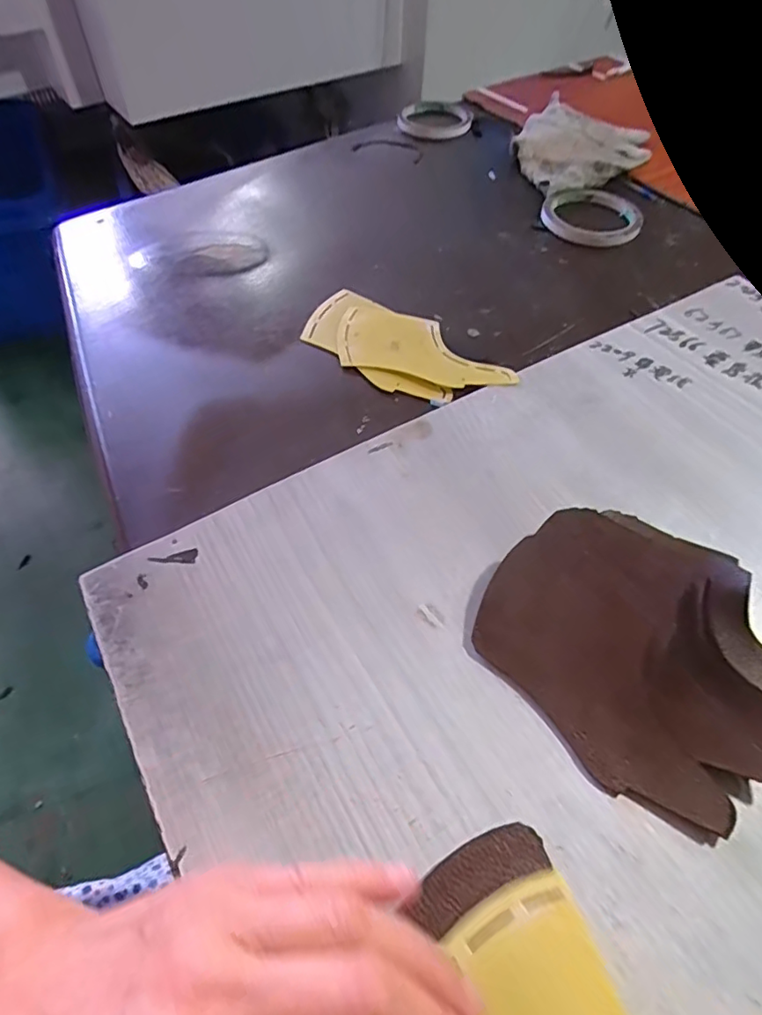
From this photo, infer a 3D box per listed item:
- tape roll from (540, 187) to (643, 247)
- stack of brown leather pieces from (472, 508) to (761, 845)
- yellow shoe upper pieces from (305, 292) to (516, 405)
[{"bbox_3d":[0.207,-0.289,0.553,0.093,0.011,0.105,15,55,9],"label":"tape roll"},{"bbox_3d":[0.132,0.067,0.275,0.126,0.024,0.152,-31,60,-22],"label":"stack of brown leather pieces"},{"bbox_3d":[0.014,-0.120,0.429,0.166,0.006,0.076,33,59,21],"label":"yellow shoe upper pieces"}]

